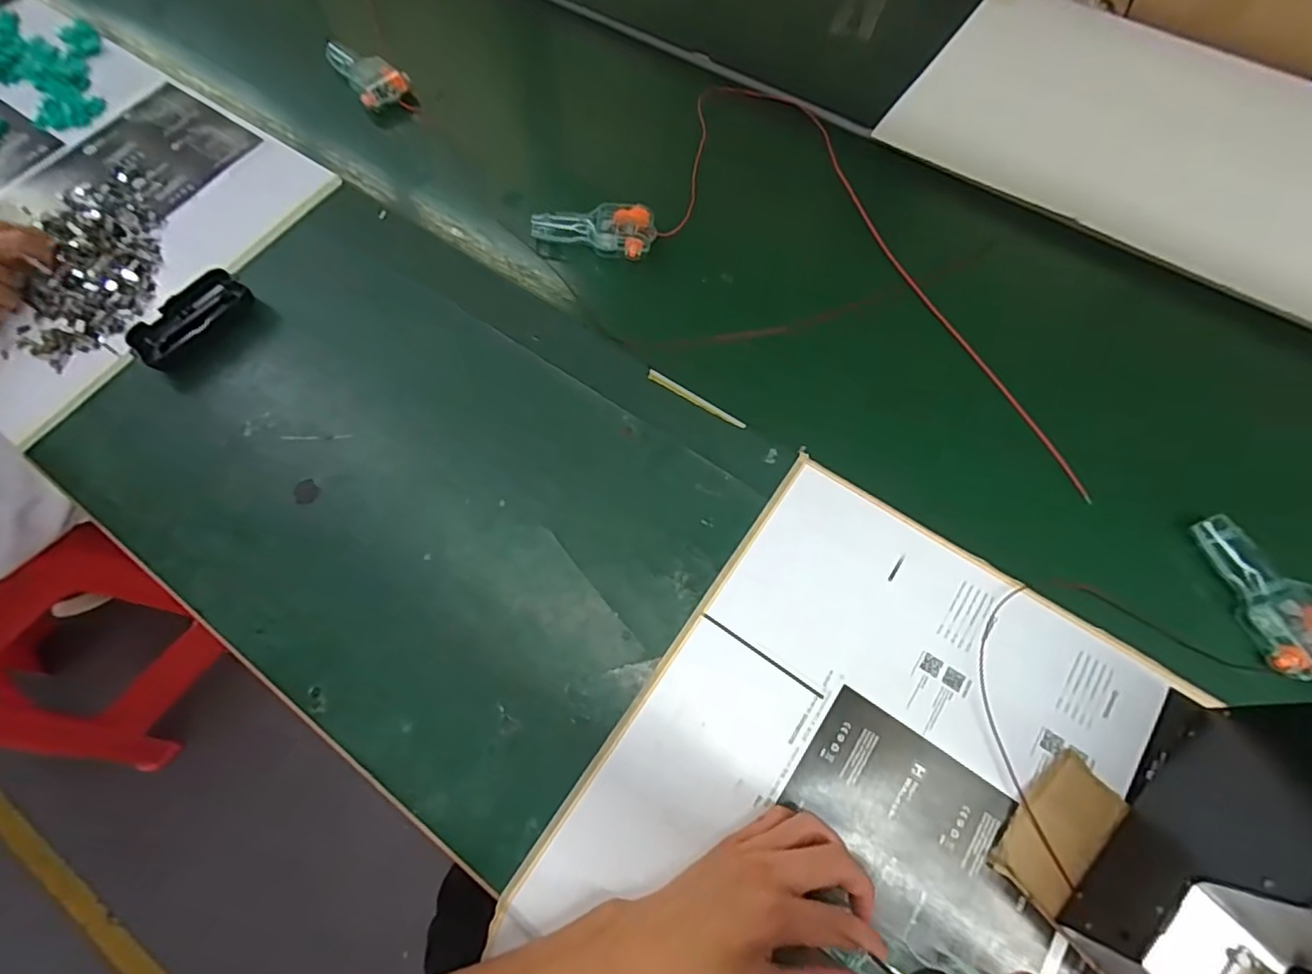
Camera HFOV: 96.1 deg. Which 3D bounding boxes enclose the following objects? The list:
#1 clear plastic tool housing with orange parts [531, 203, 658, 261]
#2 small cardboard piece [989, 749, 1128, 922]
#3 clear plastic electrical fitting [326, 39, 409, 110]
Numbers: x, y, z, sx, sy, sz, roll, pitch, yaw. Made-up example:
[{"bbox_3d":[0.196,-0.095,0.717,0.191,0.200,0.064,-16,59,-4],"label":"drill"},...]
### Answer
[{"bbox_3d":[-0.063,-0.270,0.611,0.123,0.021,0.061,11,68,6],"label":"clear plastic tool housing with orange parts"},{"bbox_3d":[0.269,0.229,0.395,0.093,0.007,0.049,-42,72,-14],"label":"small cardboard piece"},{"bbox_3d":[-0.354,-0.512,0.714,0.062,0.023,0.128,-35,71,-12],"label":"clear plastic electrical fitting"}]

